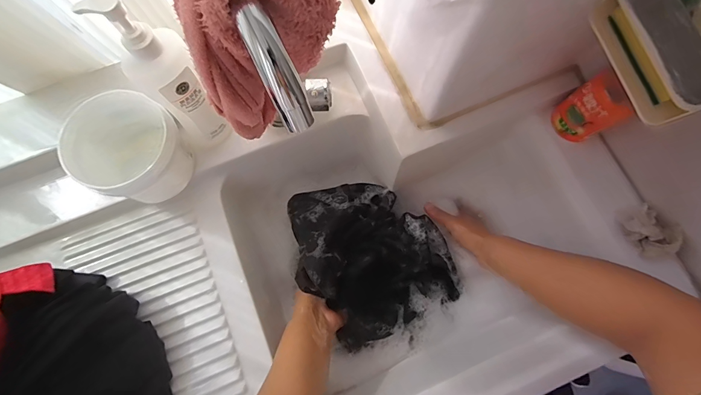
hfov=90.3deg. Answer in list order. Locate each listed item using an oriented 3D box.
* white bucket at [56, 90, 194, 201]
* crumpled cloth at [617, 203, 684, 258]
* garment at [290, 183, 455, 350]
[{"bbox_3d":[-0.271,-0.058,0.445,0.122,0.110,0.115,0,77,0],"label":"white bucket"},{"bbox_3d":[0.379,0.041,0.441,0.051,0.040,0.071,-33,79,-7],"label":"crumpled cloth"},{"bbox_3d":[0.027,0.075,0.510,0.195,0.126,0.241,-27,78,-6],"label":"garment"}]

